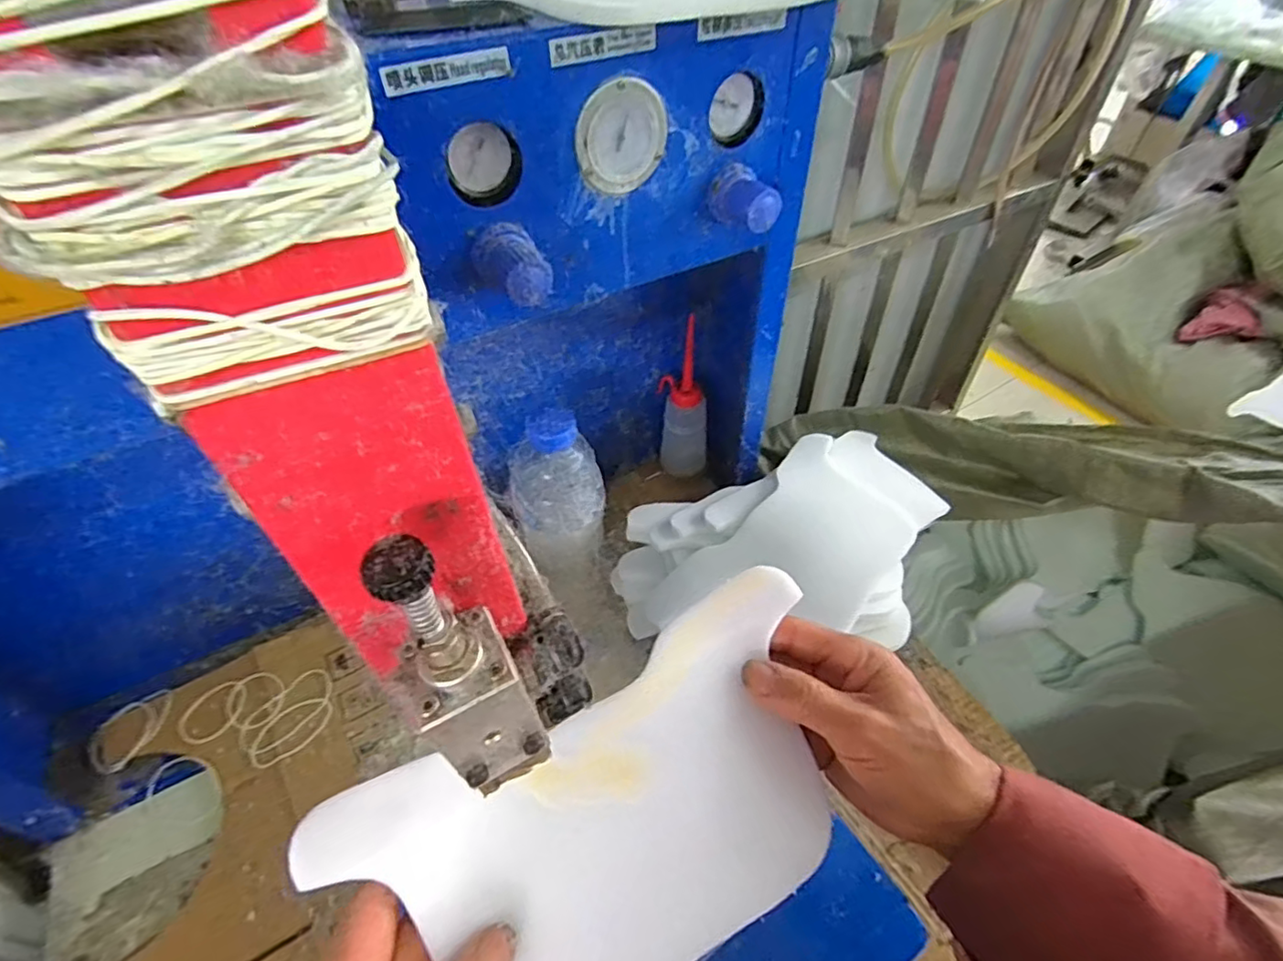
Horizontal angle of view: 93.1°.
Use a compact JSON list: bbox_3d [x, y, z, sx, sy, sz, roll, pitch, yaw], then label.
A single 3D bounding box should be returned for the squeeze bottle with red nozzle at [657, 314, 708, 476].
[{"bbox_3d":[0.047,-0.082,0.653,0.054,0.174,0.057,-1,48,0],"label":"squeeze bottle with red nozzle"}]

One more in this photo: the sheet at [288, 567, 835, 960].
[{"bbox_3d":[-0.006,0.157,0.285,0.240,0.018,0.137,-25,77,-17],"label":"sheet"}]

